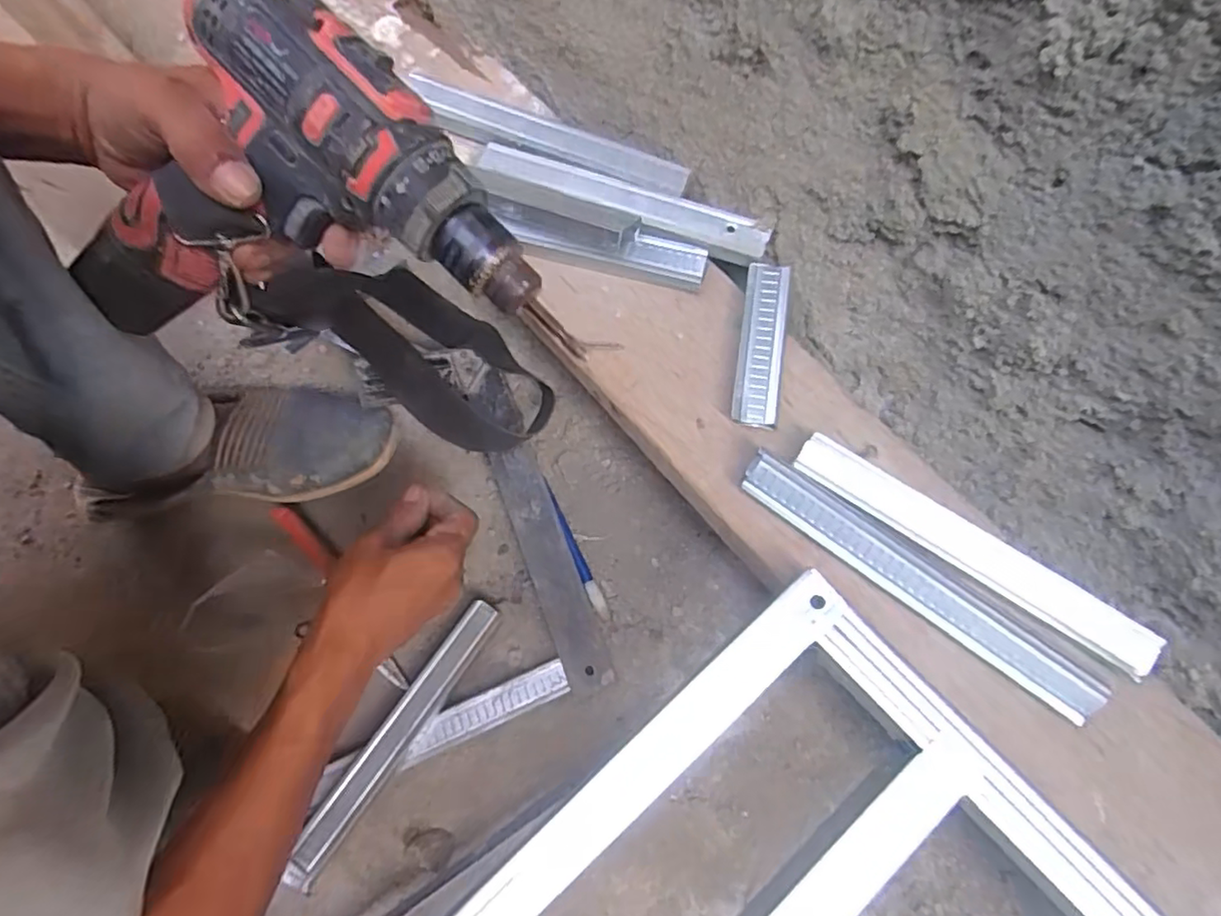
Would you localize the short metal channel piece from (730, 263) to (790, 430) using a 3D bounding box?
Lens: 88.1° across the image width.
[{"bbox_3d":[0.099,-0.074,0.408,0.030,0.012,0.108,10,75,1],"label":"short metal channel piece"}]

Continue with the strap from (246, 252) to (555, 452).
[{"bbox_3d":[-0.153,-0.089,0.530,0.232,0.069,0.106,33,80,5],"label":"strap"}]

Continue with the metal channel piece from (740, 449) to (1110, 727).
[{"bbox_3d":[0.177,0.070,0.365,0.223,0.021,0.027,36,77,8],"label":"metal channel piece"}]

